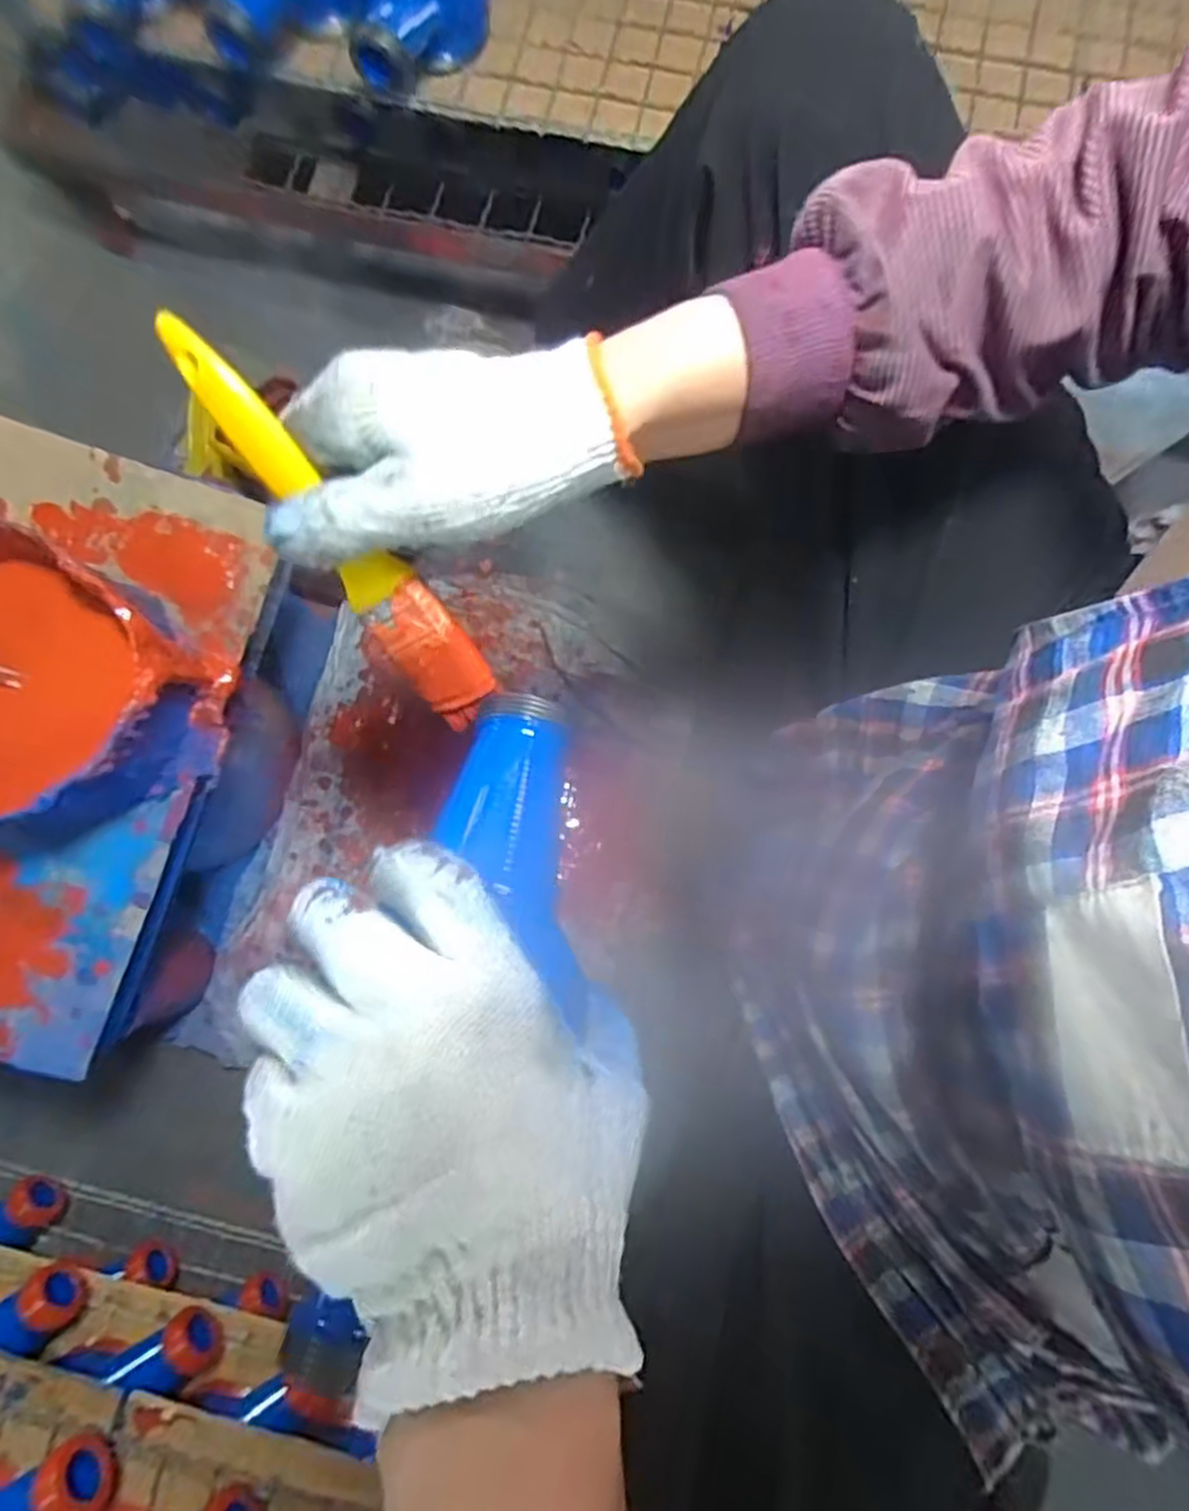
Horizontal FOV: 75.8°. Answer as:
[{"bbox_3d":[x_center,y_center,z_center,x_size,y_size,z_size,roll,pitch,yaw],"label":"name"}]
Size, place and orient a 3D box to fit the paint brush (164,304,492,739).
[{"bbox_3d":[-0.097,-0.082,0.292,0.032,0.007,0.170,-27,114,23],"label":"paint brush"}]

